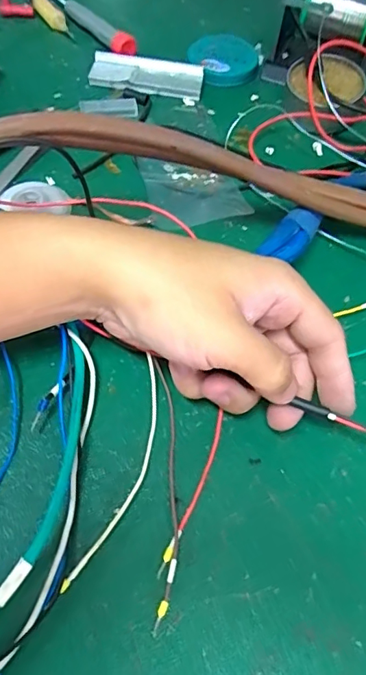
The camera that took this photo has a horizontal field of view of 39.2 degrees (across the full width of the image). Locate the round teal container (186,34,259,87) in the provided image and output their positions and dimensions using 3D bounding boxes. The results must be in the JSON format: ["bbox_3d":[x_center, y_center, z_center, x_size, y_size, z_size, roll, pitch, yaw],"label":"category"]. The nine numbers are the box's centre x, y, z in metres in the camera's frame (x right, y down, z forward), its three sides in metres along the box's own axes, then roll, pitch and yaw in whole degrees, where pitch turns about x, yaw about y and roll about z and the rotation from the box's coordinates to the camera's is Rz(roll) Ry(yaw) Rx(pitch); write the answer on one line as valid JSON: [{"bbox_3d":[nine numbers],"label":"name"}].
[{"bbox_3d":[0.036,-0.250,0.459,0.061,0.014,0.063,8,58,1],"label":"round teal container"}]

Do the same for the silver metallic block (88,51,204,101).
[{"bbox_3d":[-0.031,-0.226,0.444,0.094,0.013,0.040,8,58,2],"label":"silver metallic block"}]

